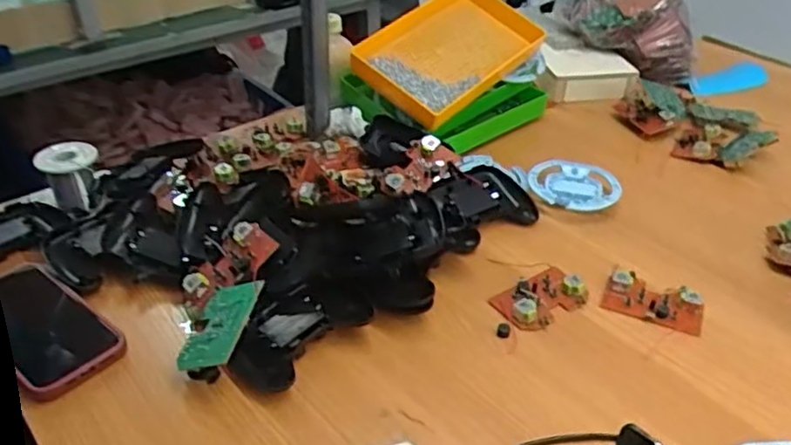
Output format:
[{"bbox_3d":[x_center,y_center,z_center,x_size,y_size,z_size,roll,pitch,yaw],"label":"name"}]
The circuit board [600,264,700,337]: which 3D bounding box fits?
[{"bbox_3d":[0.248,0.074,0.641,0.089,0.013,0.057,17,38,20],"label":"circuit board"}]

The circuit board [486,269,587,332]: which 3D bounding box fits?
[{"bbox_3d":[0.140,0.071,0.641,0.086,0.015,0.054,-19,41,-26],"label":"circuit board"}]

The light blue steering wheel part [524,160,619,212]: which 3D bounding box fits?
[{"bbox_3d":[0.211,-0.044,0.795,0.104,0.019,0.089,6,36,6],"label":"light blue steering wheel part"}]

